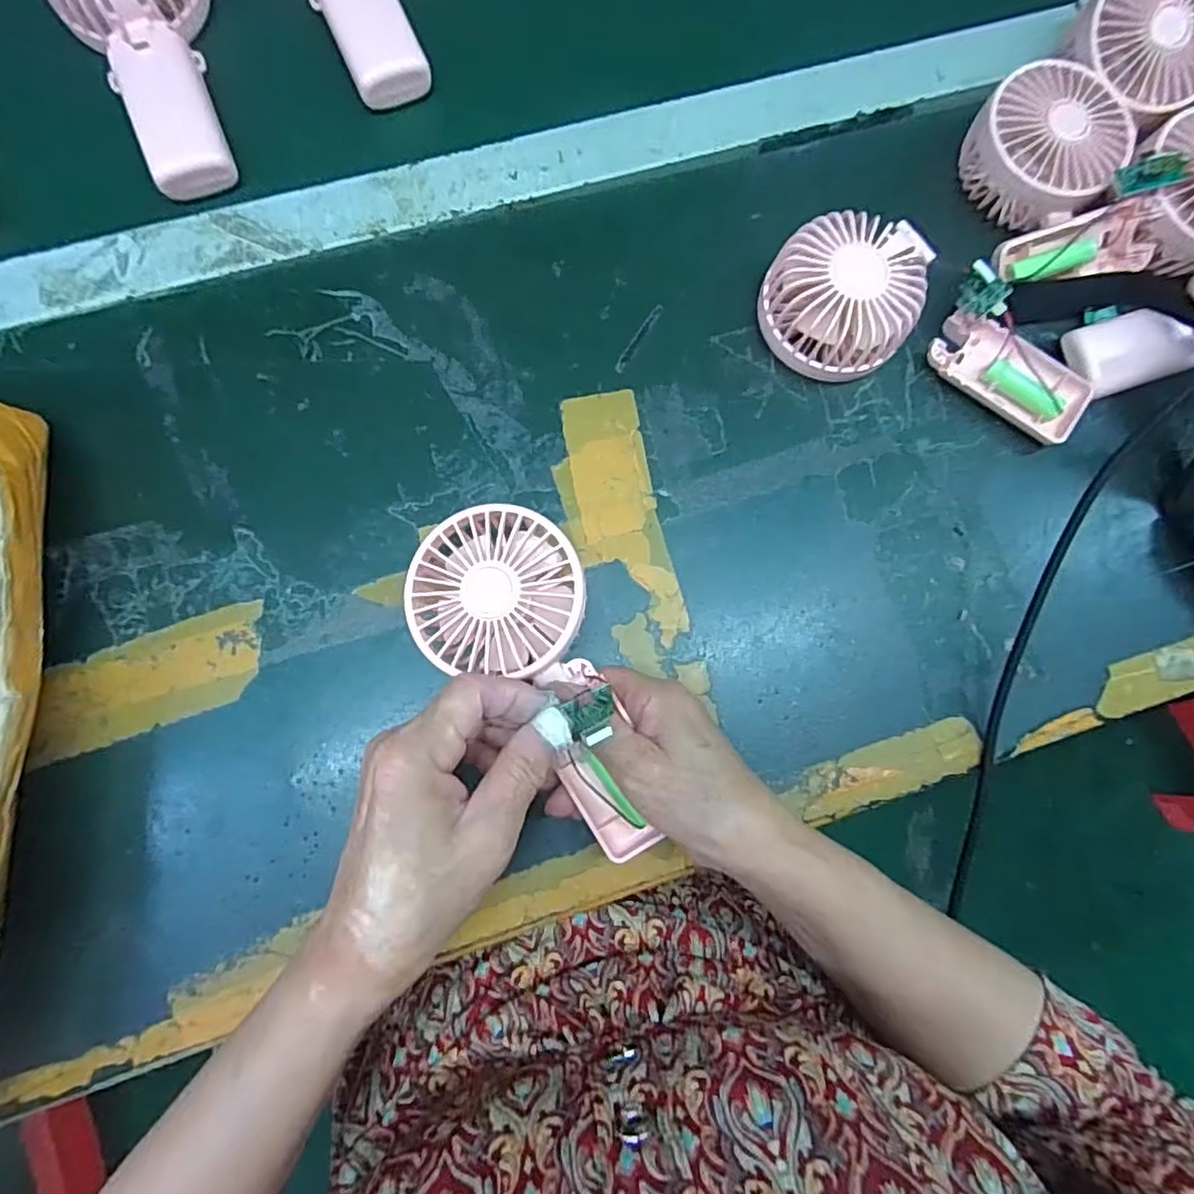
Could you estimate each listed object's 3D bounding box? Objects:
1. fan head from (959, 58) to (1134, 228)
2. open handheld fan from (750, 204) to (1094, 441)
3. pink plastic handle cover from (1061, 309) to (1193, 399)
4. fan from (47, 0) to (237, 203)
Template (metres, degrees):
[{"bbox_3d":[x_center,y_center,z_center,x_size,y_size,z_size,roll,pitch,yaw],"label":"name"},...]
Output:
[{"bbox_3d":[0.271,-0.271,0.382,0.080,0.040,0.086,0,81,-3],"label":"fan head"},{"bbox_3d":[0.194,-0.159,0.363,0.200,0.045,0.091,14,81,-1],"label":"open handheld fan"},{"bbox_3d":[0.320,-0.148,0.377,0.078,0.016,0.044,-17,83,-6],"label":"pink plastic handle cover"},{"bbox_3d":[-0.251,-0.317,0.356,0.081,0.042,0.170,-26,84,-7],"label":"fan"}]

